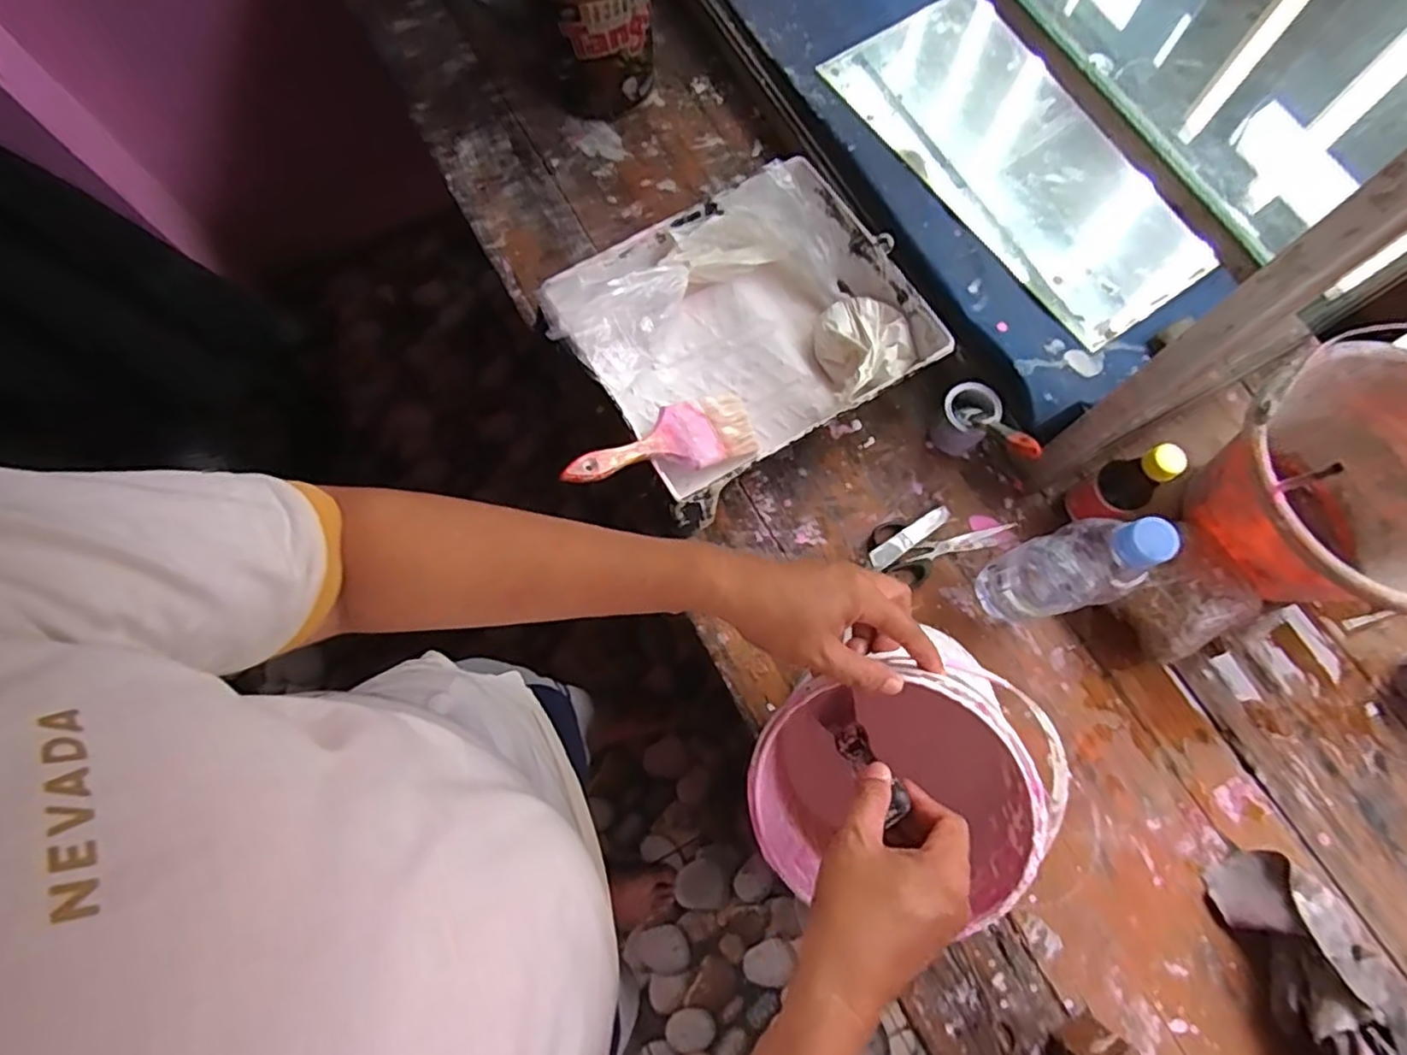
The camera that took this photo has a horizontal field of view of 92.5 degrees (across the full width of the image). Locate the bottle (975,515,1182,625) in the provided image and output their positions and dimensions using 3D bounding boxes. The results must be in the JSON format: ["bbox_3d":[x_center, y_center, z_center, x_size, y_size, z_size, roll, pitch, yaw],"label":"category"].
[{"bbox_3d":[0.301,0.040,0.574,0.053,0.245,0.064,-23,75,-8],"label":"bottle"}]

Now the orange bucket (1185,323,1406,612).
[{"bbox_3d":[0.585,-0.025,0.643,0.237,0.179,0.229,0,73,-1],"label":"orange bucket"}]

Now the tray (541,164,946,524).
[{"bbox_3d":[0.042,-0.217,0.729,0.356,0.092,0.297,-32,77,-10],"label":"tray"}]

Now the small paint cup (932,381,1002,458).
[{"bbox_3d":[0.277,-0.114,0.717,0.053,0.073,0.055,0,73,-1],"label":"small paint cup"}]

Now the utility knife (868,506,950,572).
[{"bbox_3d":[0.216,0.010,0.703,0.102,0.011,0.022,-33,77,-11],"label":"utility knife"}]

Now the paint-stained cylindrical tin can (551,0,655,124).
[{"bbox_3d":[-0.138,-0.624,0.808,0.141,0.182,0.156,-8,74,-4],"label":"paint-stained cylindrical tin can"}]

